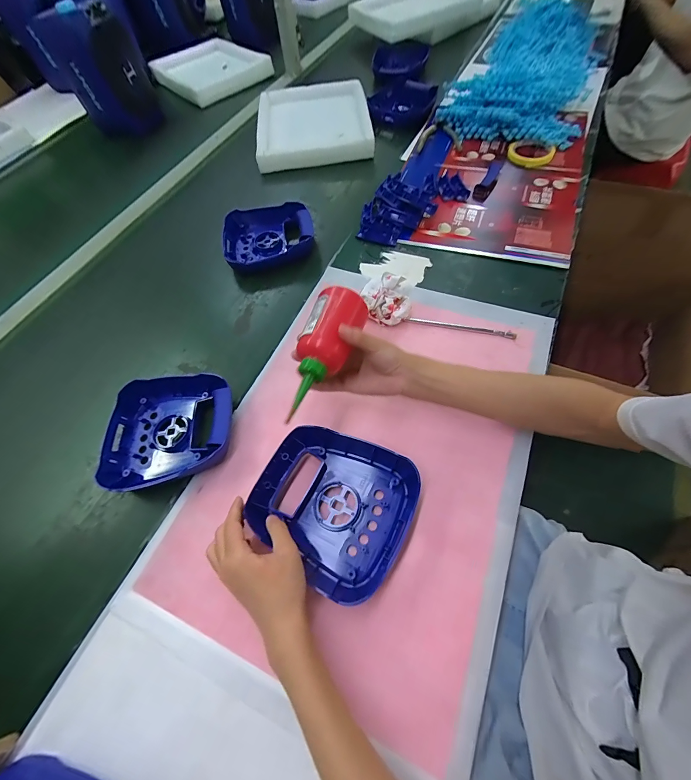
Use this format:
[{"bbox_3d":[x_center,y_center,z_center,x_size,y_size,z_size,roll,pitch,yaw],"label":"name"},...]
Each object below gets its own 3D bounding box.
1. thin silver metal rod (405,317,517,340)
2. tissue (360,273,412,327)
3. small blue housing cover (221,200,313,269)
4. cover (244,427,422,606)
[{"bbox_3d":[0.184,-0.100,0.534,0.168,0.012,0.010,12,63,9],"label":"thin silver metal rod"},{"bbox_3d":[0.065,-0.144,0.535,0.081,0.066,0.058,6,62,6],"label":"tissue"},{"bbox_3d":[-0.158,-0.307,0.673,0.185,0.048,0.160,-7,61,-1],"label":"small blue housing cover"},{"bbox_3d":[-0.014,0.134,0.398,0.179,0.038,0.169,24,65,15],"label":"cover"}]

